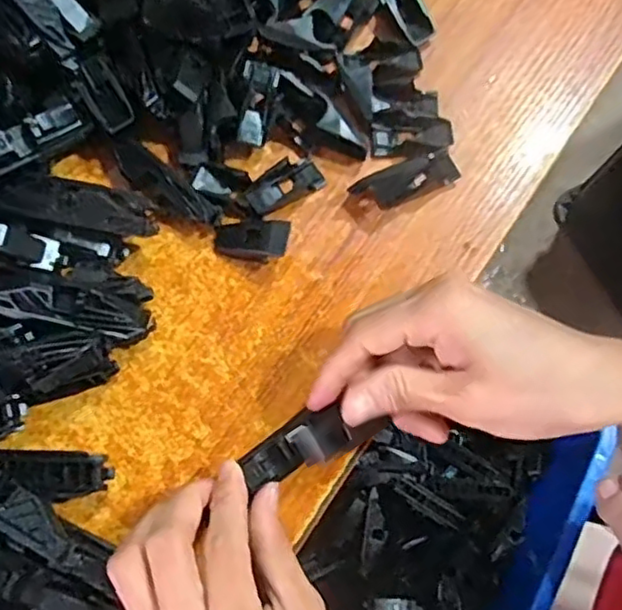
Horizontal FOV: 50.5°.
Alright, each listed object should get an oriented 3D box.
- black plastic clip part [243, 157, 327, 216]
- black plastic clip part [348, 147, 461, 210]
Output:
[{"bbox_3d":[-0.014,-0.062,0.337,0.040,0.009,0.019,-27,77,-6],"label":"black plastic clip part"},{"bbox_3d":[0.048,-0.062,0.334,0.054,0.013,0.017,-23,77,-5],"label":"black plastic clip part"}]

